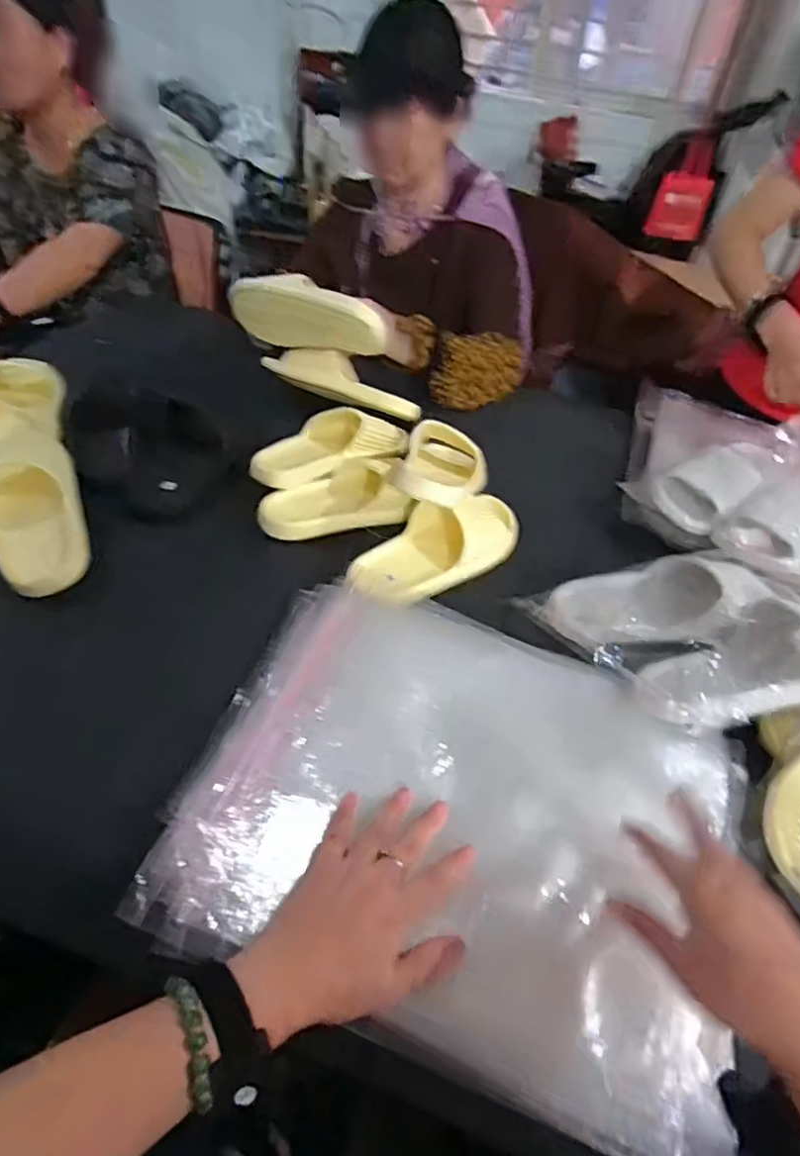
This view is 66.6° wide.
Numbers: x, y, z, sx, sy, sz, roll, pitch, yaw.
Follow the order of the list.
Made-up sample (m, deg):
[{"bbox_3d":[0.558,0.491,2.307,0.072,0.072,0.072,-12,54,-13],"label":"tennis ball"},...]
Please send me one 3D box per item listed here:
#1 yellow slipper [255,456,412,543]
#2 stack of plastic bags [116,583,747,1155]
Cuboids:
[{"bbox_3d":[-0.082,-0.112,0.769,0.195,0.069,0.110,-9,47,-16],"label":"yellow slipper"},{"bbox_3d":[0.045,0.180,0.492,0.421,0.039,0.327,18,53,10],"label":"stack of plastic bags"}]

